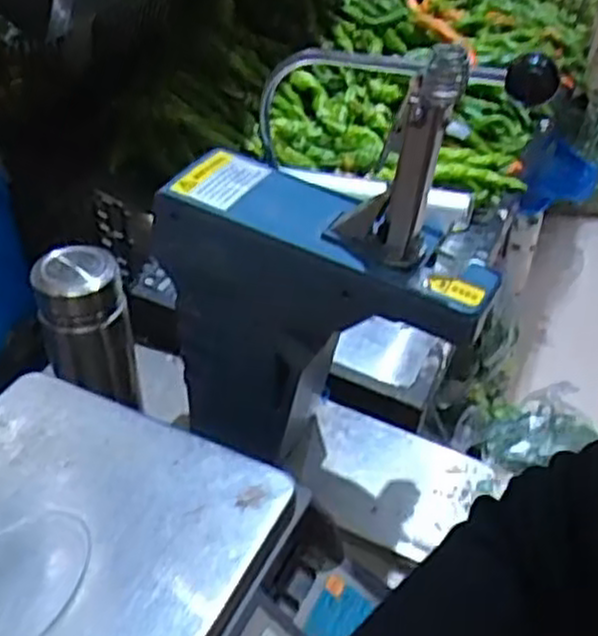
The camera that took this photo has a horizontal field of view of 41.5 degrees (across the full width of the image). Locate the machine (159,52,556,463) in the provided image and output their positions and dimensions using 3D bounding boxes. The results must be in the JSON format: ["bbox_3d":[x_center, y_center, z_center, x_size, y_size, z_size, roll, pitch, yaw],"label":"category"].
[{"bbox_3d":[0.032,-0.027,0.709,0.275,0.403,0.162,16,41,18],"label":"machine"}]

